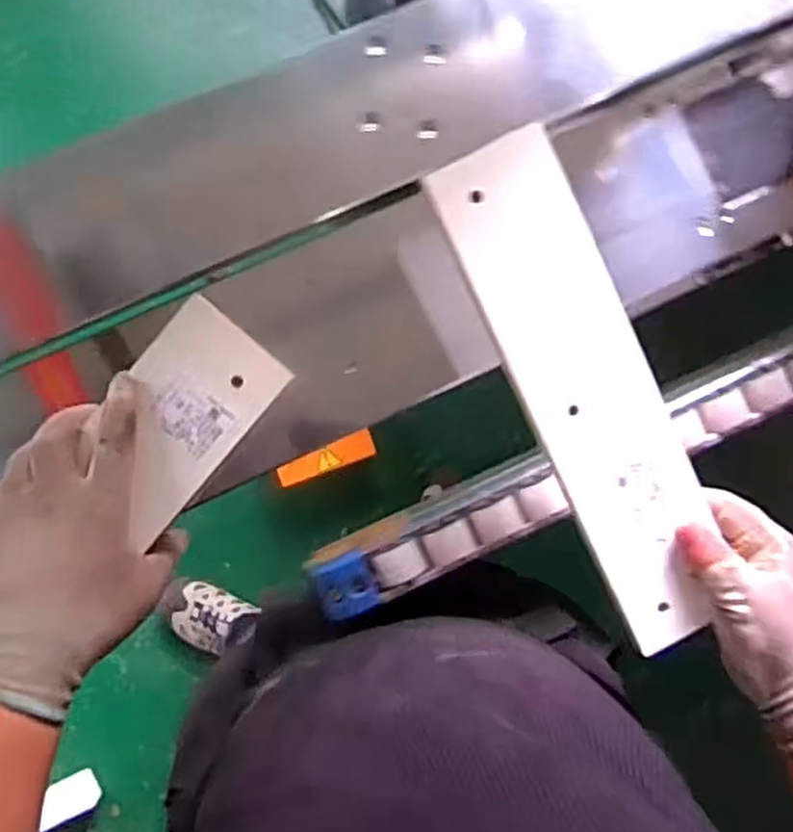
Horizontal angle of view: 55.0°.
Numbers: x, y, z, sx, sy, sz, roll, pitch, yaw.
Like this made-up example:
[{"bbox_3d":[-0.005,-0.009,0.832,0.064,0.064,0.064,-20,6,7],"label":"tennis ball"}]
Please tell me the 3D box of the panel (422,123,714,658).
[{"bbox_3d":[0.120,-0.009,0.467,0.085,0.009,0.321,-25,98,-6],"label":"panel"}]

